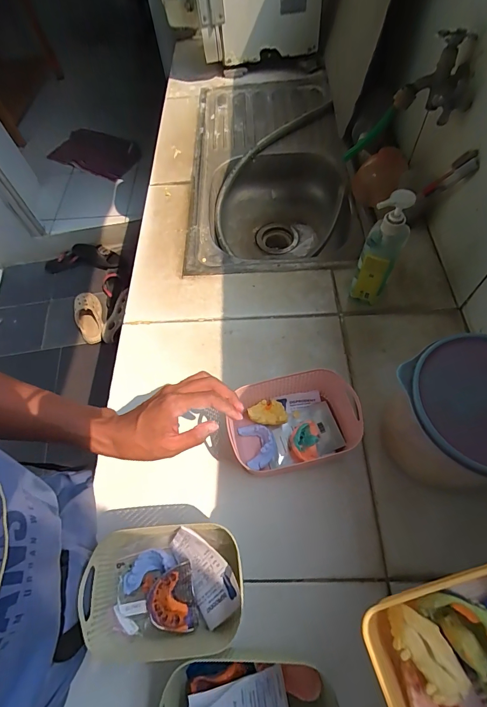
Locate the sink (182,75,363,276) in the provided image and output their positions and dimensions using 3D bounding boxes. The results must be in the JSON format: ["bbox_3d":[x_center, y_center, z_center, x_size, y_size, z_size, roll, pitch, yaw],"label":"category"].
[{"bbox_3d":[0.066,-0.457,0.910,0.368,0.171,0.747,-1,65,1],"label":"sink"}]

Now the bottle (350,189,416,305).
[{"bbox_3d":[0.218,-0.158,0.547,0.061,0.194,0.057,27,69,13],"label":"bottle"}]

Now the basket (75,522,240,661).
[{"bbox_3d":[-0.088,0.269,0.397,0.168,0.067,0.120,-5,65,-1],"label":"basket"}]

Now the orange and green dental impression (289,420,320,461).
[{"bbox_3d":[0.088,0.126,0.496,0.039,0.021,0.057,5,65,4],"label":"orange and green dental impression"}]

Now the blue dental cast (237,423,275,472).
[{"bbox_3d":[0.023,0.132,0.497,0.048,0.023,0.063,-15,65,-6],"label":"blue dental cast"}]

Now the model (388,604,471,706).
[{"bbox_3d":[0.119,0.197,0.225,0.029,0.026,0.048,-24,67,-9],"label":"model"}]

